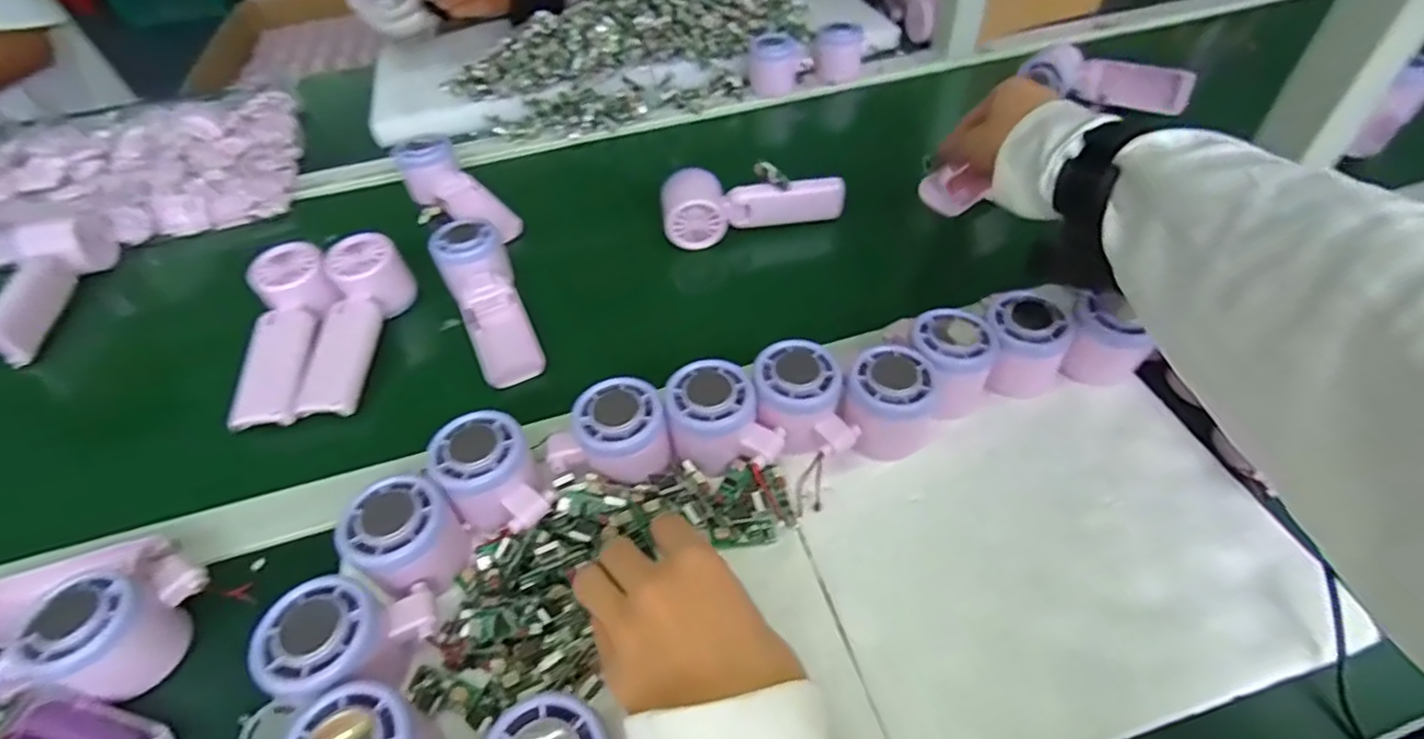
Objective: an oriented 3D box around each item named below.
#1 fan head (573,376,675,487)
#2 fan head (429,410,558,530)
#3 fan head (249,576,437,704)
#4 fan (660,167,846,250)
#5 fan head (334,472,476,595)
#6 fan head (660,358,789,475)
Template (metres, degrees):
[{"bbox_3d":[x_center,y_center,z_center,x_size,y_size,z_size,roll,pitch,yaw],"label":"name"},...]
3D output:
[{"bbox_3d":[-0.056,0.039,0.409,0.054,0.040,0.054,-2,48,2],"label":"fan head"},{"bbox_3d":[-0.131,0.065,0.393,0.055,0.043,0.075,-34,55,-24],"label":"fan head"},{"bbox_3d":[-0.183,0.138,0.337,0.074,0.051,0.056,-21,53,-11],"label":"fan head"},{"bbox_3d":[0.038,-0.155,0.609,0.166,0.045,0.052,-5,48,0],"label":"fan"},{"bbox_3d":[-0.174,0.096,0.373,0.054,0.052,0.056,-2,48,2],"label":"fan head"},{"bbox_3d":[0.007,0.031,0.414,0.066,0.044,0.069,-15,52,-6],"label":"fan head"}]

